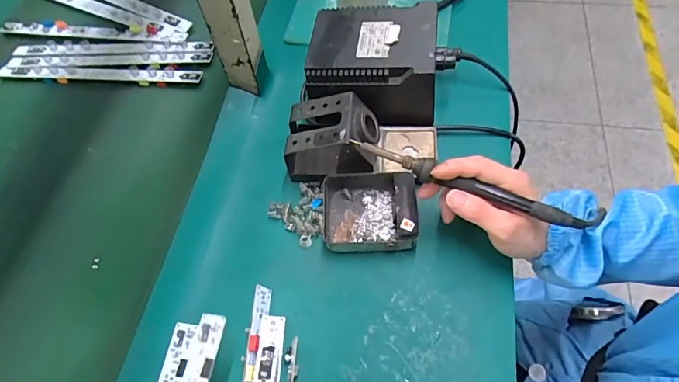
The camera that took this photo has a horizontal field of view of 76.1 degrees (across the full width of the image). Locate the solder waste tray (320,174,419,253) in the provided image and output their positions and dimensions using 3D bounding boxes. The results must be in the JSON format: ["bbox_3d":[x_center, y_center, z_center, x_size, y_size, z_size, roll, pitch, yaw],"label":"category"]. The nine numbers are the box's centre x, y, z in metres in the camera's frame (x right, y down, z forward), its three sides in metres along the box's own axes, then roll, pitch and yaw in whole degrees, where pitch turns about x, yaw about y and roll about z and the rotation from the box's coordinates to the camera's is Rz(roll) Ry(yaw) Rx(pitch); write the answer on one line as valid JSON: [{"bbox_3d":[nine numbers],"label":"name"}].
[{"bbox_3d":[0.029,0.020,0.441,0.093,0.034,0.079,-1,60,2],"label":"solder waste tray"}]

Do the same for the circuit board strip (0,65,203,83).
[{"bbox_3d":[-0.327,-0.159,0.587,0.287,0.004,0.021,3,60,5],"label":"circuit board strip"}]

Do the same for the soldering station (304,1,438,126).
[{"bbox_3d":[0.041,-0.143,0.505,0.144,0.093,0.119,8,61,7],"label":"soldering station"}]

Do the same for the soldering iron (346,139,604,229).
[{"bbox_3d":[0.109,-0.008,0.383,0.217,0.016,0.021,21,63,18],"label":"soldering iron"}]

